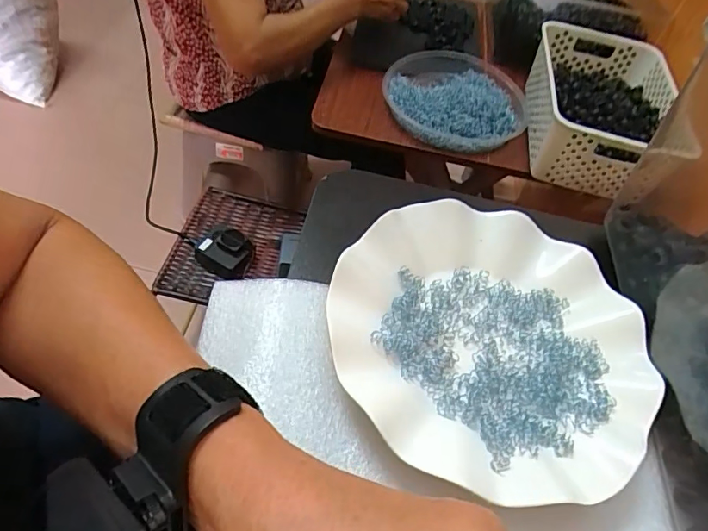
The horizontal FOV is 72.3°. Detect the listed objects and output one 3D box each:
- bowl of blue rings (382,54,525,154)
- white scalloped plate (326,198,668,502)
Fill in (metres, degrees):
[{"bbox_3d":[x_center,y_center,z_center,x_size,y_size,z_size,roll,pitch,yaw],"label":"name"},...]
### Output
[{"bbox_3d":[0.167,-0.276,0.798,0.235,0.032,0.208,8,53,0],"label":"bowl of blue rings"},{"bbox_3d":[0.078,0.036,0.277,0.176,0.023,0.176,3,53,-4],"label":"white scalloped plate"}]

